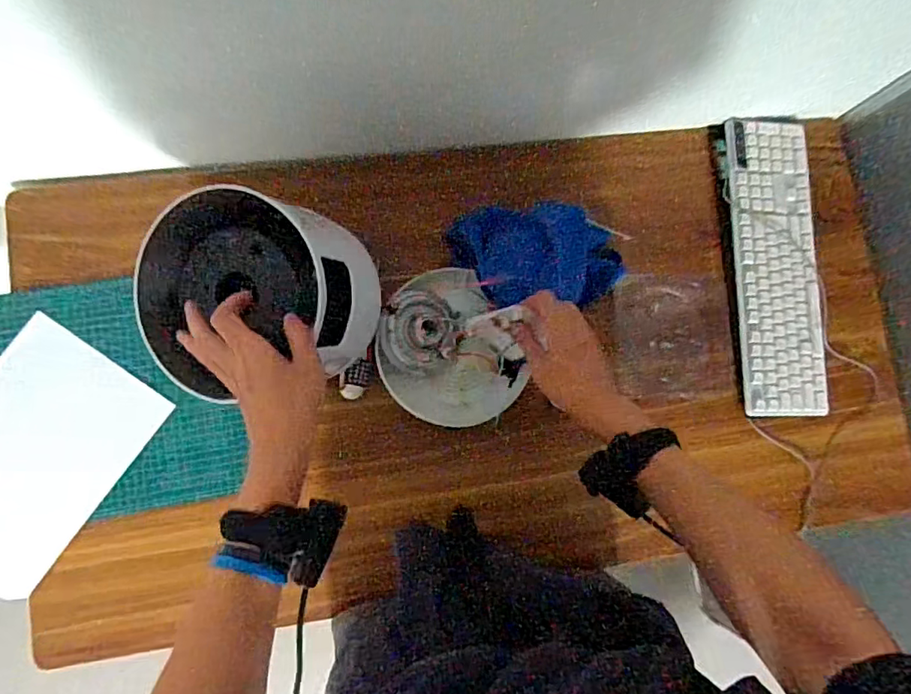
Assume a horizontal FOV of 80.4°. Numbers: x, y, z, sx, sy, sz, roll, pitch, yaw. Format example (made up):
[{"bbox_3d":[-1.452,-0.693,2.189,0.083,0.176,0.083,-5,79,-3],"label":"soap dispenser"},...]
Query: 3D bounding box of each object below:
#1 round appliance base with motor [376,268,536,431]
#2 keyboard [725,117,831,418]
[{"bbox_3d":[-0.001,0.002,0.696,0.197,0.035,0.185,1,84,-6],"label":"round appliance base with motor"},{"bbox_3d":[0.462,-0.125,0.783,0.124,0.033,0.447,0,84,-6],"label":"keyboard"}]

